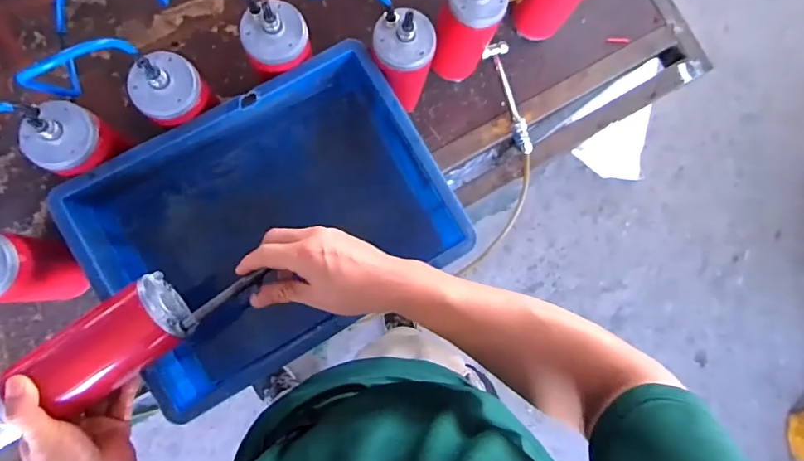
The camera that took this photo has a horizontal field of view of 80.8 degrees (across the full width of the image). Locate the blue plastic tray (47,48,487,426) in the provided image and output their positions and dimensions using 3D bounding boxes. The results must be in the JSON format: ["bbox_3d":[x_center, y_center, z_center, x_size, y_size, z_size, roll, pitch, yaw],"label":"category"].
[{"bbox_3d":[-0.160,-0.006,0.626,0.401,0.161,0.298,-31,88,-8],"label":"blue plastic tray"}]

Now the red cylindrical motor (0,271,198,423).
[{"bbox_3d":[-0.282,0.111,0.465,0.137,0.073,0.071,-39,92,-8],"label":"red cylindrical motor"}]

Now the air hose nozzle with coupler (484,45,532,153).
[{"bbox_3d":[0.166,-0.203,0.734,0.033,0.031,0.175,-16,86,-7],"label":"air hose nozzle with coupler"}]

